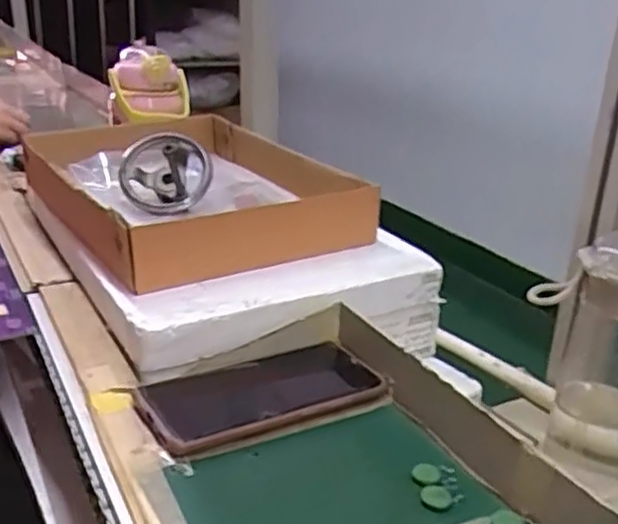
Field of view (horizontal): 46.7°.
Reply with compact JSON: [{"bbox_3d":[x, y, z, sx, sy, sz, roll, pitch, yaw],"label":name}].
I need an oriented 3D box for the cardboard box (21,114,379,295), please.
[{"bbox_3d":[-0.136,-0.092,0.751,0.262,0.061,0.408,-9,25,-28],"label":"cardboard box"}]

